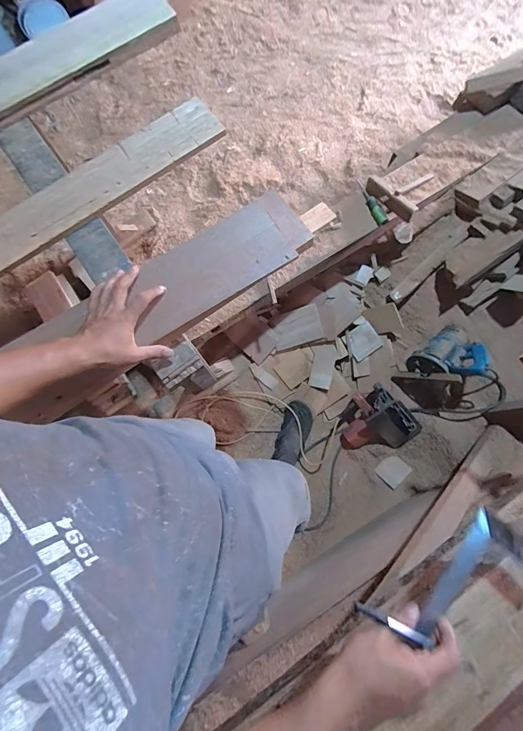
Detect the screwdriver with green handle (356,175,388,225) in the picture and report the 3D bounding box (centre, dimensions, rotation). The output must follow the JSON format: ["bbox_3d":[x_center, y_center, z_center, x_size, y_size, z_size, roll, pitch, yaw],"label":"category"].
[{"bbox_3d":[0.357,-0.544,1.189,0.030,0.025,0.182,-25,79,-4],"label":"screwdriver with green handle"}]

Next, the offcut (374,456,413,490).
[{"bbox_3d":[0.490,0.392,1.350,0.109,0.007,0.095,-44,64,-4],"label":"offcut"}]

